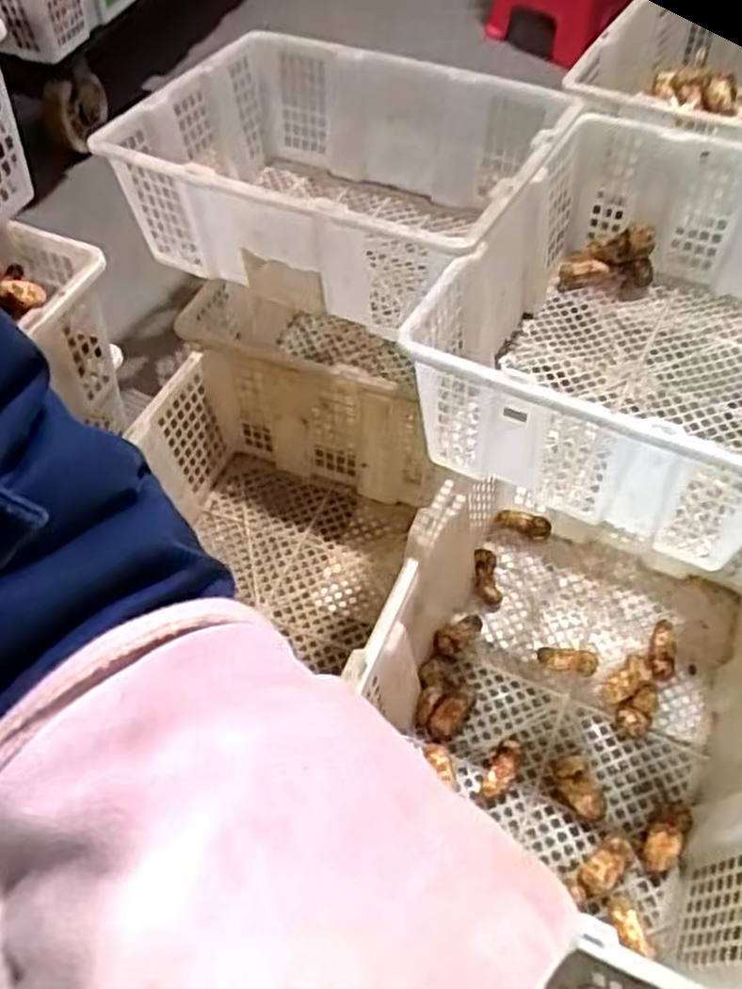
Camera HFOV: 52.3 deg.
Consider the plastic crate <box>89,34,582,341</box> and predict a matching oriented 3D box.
[{"bbox_3d":[-0.043,-0.394,0.947,0.505,0.181,0.359,25,58,18],"label":"plastic crate"}]

